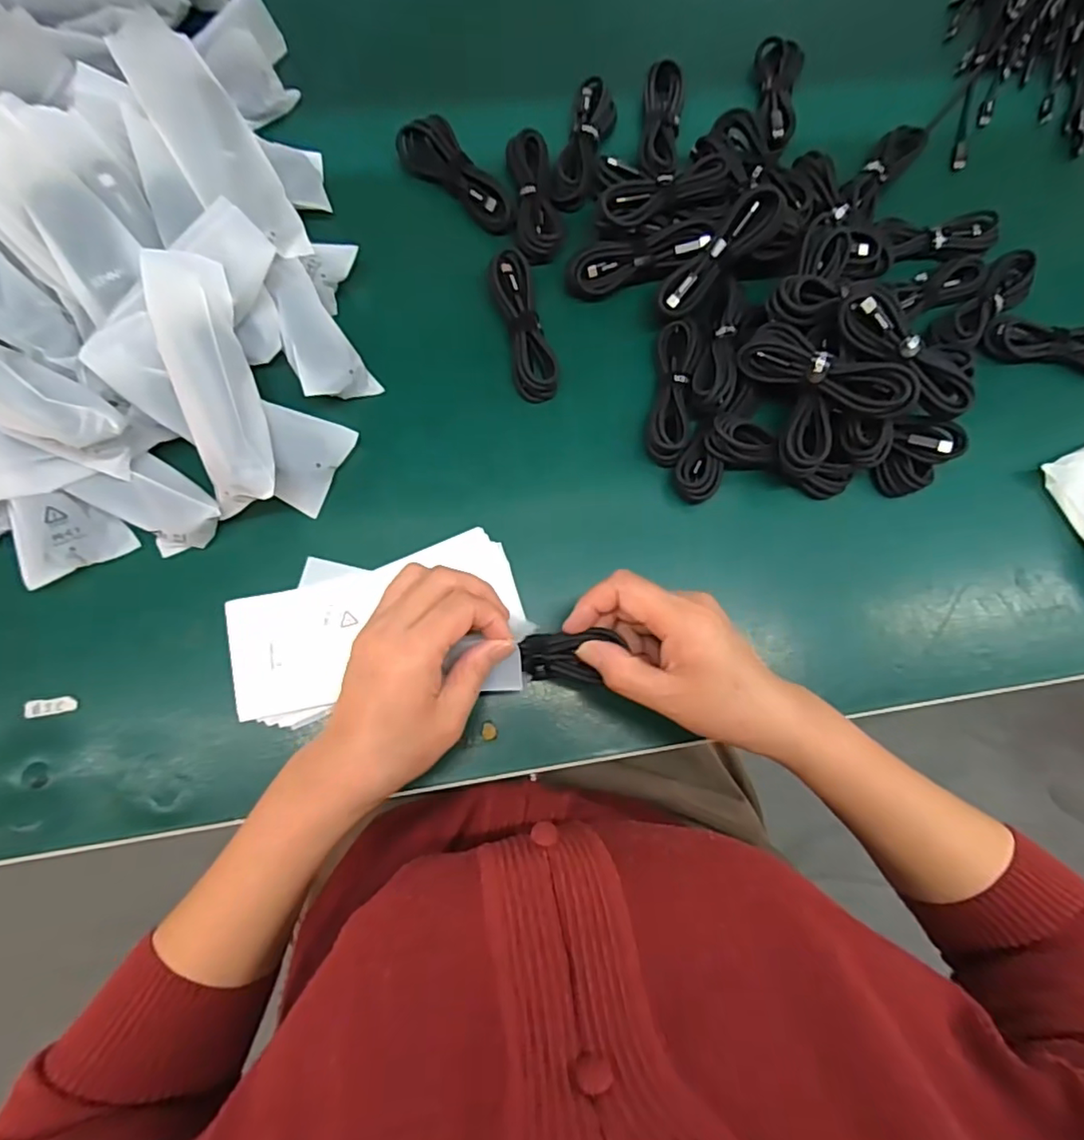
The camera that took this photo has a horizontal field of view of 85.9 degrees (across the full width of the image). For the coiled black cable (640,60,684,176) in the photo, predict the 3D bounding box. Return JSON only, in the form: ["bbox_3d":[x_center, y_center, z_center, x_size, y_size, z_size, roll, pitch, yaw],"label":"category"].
[{"bbox_3d":[0.097,-0.359,0.467,0.029,0.014,0.102,6,77,-3],"label":"coiled black cable"}]

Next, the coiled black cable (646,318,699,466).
[{"bbox_3d":[0.095,-0.130,0.424,0.029,0.025,0.109,10,77,-2],"label":"coiled black cable"}]

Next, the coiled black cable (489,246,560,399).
[{"bbox_3d":[-0.014,-0.179,0.429,0.032,0.019,0.111,-14,79,-7],"label":"coiled black cable"}]

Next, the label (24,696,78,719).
[{"bbox_3d":[-0.303,0.084,0.358,0.028,0.004,0.011,-8,78,-6],"label":"label"}]

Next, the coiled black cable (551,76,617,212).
[{"bbox_3d":[0.035,-0.337,0.464,0.033,0.016,0.114,15,77,-1],"label":"coiled black cable"}]

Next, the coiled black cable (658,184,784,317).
[{"bbox_3d":[0.124,-0.225,0.412,0.100,0.015,0.028,-43,88,15],"label":"coiled black cable"}]

